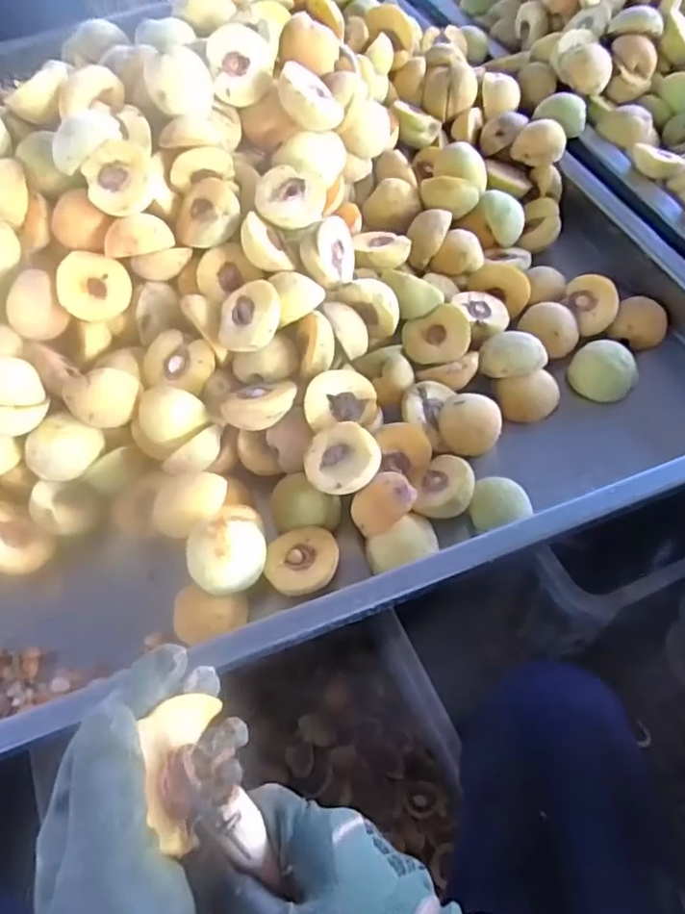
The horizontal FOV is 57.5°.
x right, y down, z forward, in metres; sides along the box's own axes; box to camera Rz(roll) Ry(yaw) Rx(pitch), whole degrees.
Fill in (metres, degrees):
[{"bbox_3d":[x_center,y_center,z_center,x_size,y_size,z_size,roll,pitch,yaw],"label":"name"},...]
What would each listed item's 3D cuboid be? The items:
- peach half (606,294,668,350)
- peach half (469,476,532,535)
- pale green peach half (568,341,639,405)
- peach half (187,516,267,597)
[{"bbox_3d":[0.298,-0.135,0.623,0.048,0.029,0.042,32,65,23],"label":"peach half"},{"bbox_3d":[0.135,0.043,0.537,0.052,0.032,0.046,-12,57,-3],"label":"peach half"},{"bbox_3d":[0.249,-0.084,0.593,0.059,0.034,0.050,27,63,21],"label":"pale green peach half"},{"bbox_3d":[-0.089,0.074,0.476,0.058,0.037,0.050,-29,59,-14],"label":"peach half"}]

